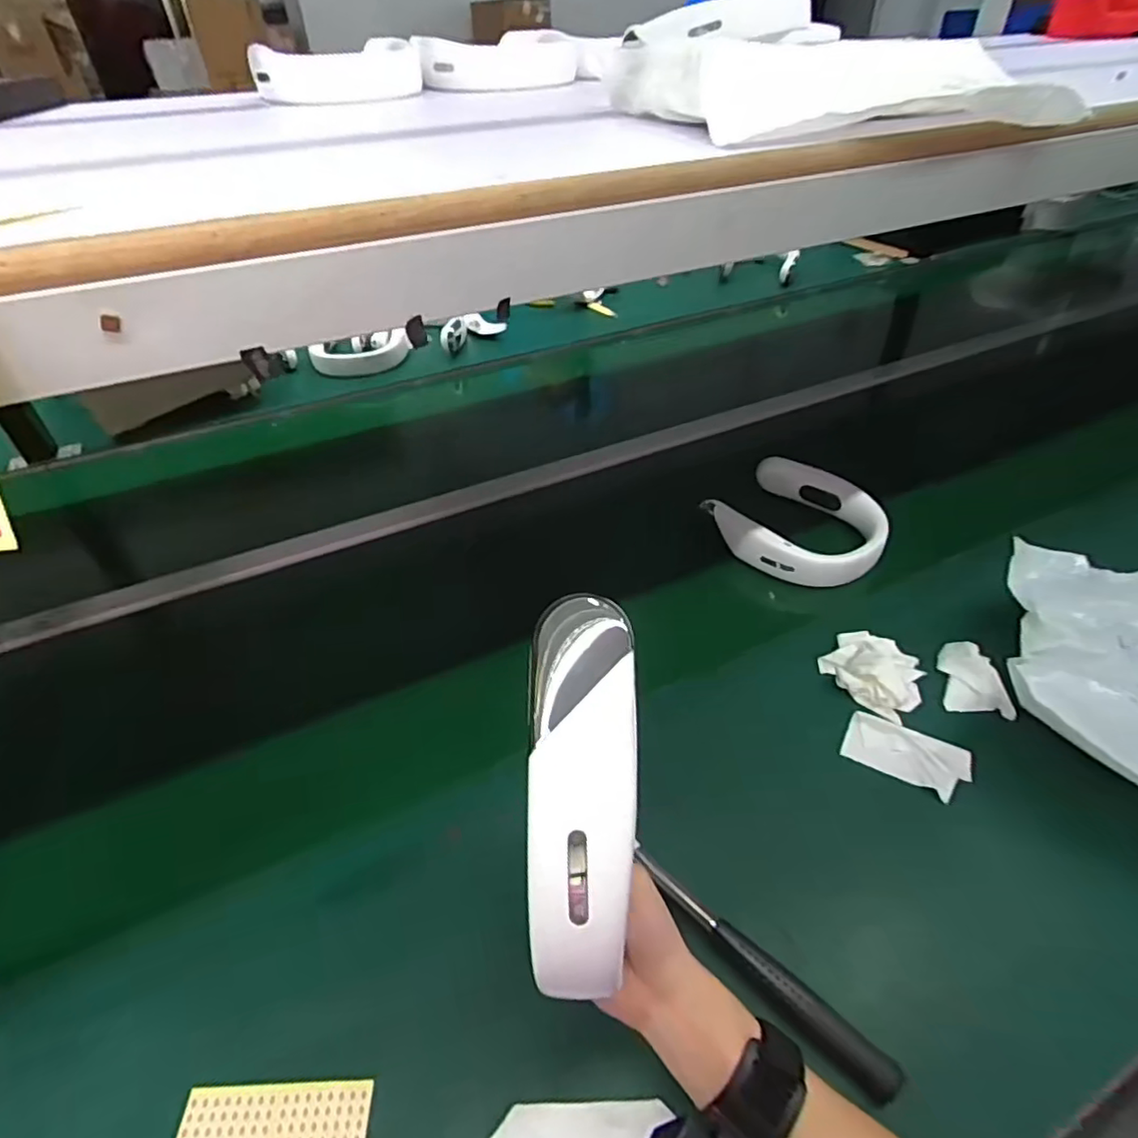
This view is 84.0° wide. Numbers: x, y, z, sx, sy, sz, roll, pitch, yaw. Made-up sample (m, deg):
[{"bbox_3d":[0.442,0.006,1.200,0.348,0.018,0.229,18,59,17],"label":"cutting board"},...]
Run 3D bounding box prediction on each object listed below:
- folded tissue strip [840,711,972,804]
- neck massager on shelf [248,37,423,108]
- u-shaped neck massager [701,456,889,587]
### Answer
[{"bbox_3d":[0.300,0.166,0.564,0.099,0.015,0.055,24,47,27],"label":"folded tissue strip"},{"bbox_3d":[-0.273,-0.589,0.752,0.187,0.052,0.112,-31,48,-29],"label":"neck massager on shelf"},{"bbox_3d":[0.291,-0.061,0.808,0.208,0.050,0.194,-1,41,1],"label":"u-shaped neck massager"}]

